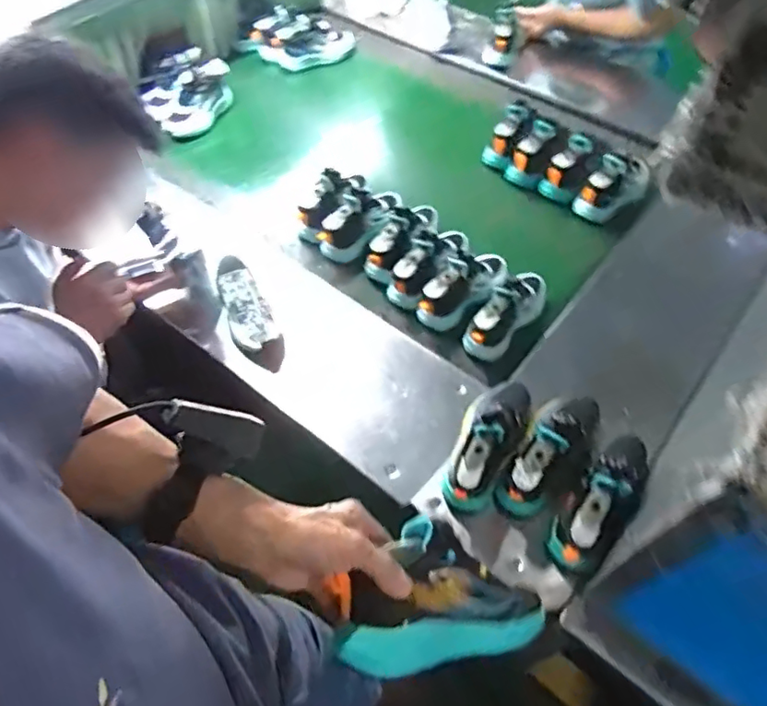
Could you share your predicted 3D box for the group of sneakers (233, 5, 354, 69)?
[{"bbox_3d":[-0.240,-0.827,1.507,0.312,0.114,0.140,1,55,2],"label":"group of sneakers"}]

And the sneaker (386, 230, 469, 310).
[{"bbox_3d":[0.091,-0.176,1.049,0.078,0.103,0.215,28,60,19],"label":"sneaker"}]

